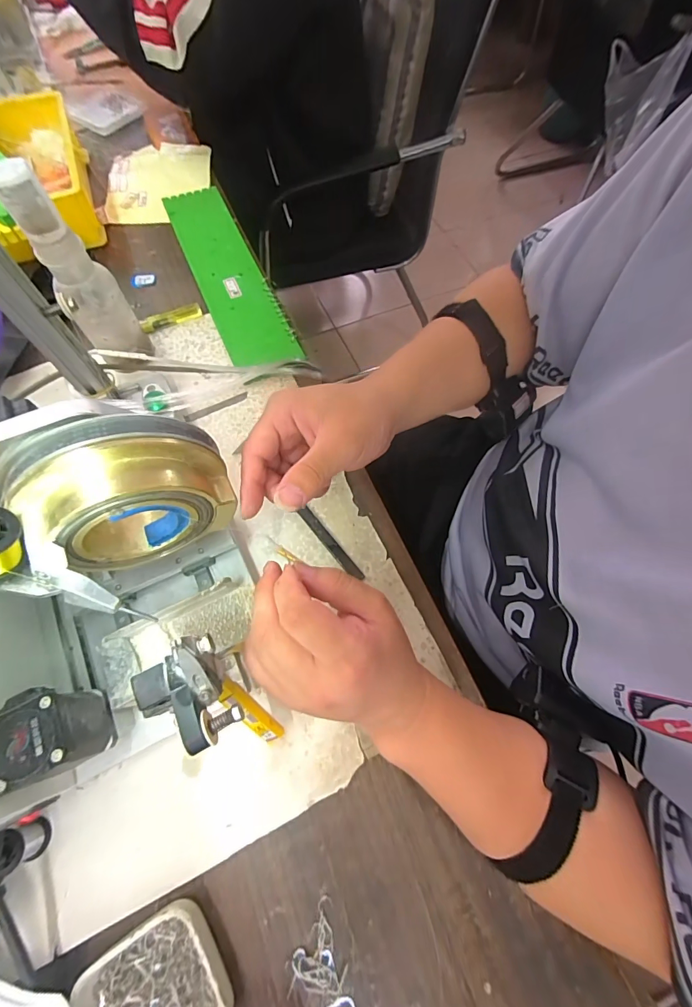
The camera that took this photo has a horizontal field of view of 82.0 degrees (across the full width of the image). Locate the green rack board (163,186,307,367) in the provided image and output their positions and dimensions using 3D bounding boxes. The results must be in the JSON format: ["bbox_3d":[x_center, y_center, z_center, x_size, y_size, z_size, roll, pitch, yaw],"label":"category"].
[{"bbox_3d":[-0.152,-0.297,0.513,0.082,0.018,0.336,-22,71,-11],"label":"green rack board"}]

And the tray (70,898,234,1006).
[{"bbox_3d":[-0.121,0.319,0.257,0.083,0.029,0.079,-30,73,-13],"label":"tray"}]

